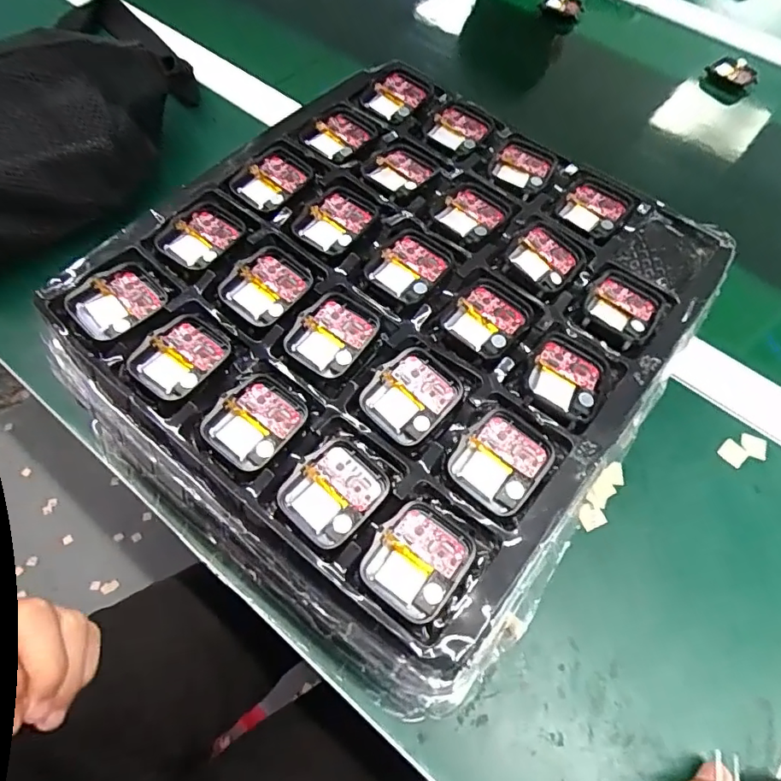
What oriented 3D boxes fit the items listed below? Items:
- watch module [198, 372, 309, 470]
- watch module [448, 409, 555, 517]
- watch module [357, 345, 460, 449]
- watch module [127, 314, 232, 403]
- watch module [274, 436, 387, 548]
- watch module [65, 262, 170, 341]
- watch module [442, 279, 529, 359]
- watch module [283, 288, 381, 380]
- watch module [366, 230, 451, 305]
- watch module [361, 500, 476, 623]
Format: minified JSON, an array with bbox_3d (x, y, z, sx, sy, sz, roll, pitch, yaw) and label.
[{"bbox_3d":[-0.062,0.014,0.249,0.035,0.004,0.044,37,66,15],"label":"watch module"},{"bbox_3d":[0.050,0.031,0.241,0.037,0.006,0.043,38,66,15],"label":"watch module"},{"bbox_3d":[0.011,0.001,0.254,0.037,0.008,0.044,41,67,16],"label":"watch module"},{"bbox_3d":[-0.102,-0.016,0.260,0.036,0.005,0.043,37,66,15],"label":"watch module"},{"bbox_3d":[-0.024,0.045,0.235,0.036,0.006,0.043,41,67,16],"label":"watch module"},{"bbox_3d":[-0.138,-0.044,0.272,0.042,0.008,0.036,-38,71,-21],"label":"watch module"},{"bbox_3d":[0.049,-0.037,0.273,0.035,0.004,0.041,39,67,16],"label":"watch module"},{"bbox_3d":[-0.028,-0.028,0.268,0.035,0.007,0.044,34,65,13],"label":"watch module"},{"bbox_3d":[0.010,-0.065,0.287,0.035,0.005,0.041,38,66,15],"label":"watch module"},{"bbox_3d":[0.012,0.070,0.223,0.037,0.004,0.042,34,65,14],"label":"watch module"}]

